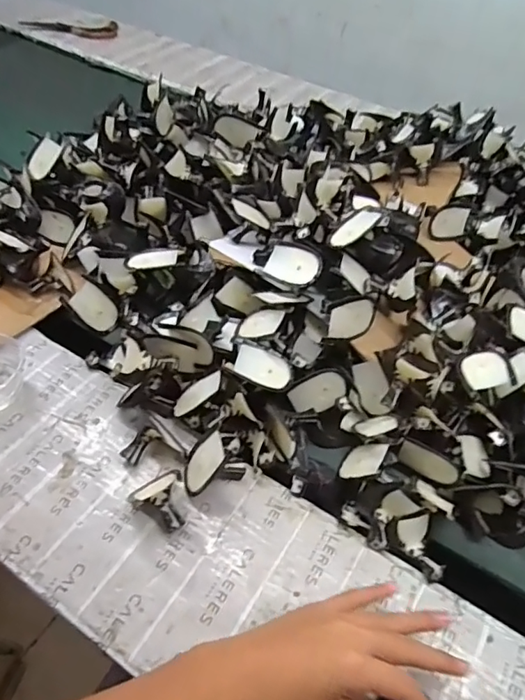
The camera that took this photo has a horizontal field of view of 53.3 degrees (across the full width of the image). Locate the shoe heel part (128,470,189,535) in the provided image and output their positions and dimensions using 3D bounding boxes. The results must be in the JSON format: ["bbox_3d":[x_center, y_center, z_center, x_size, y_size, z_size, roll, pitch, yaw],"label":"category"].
[{"bbox_3d":[-0.087,0.133,0.480,0.055,0.023,0.047,28,55,19],"label":"shoe heel part"}]

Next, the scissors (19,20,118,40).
[{"bbox_3d":[-0.435,-0.727,1.178,0.208,0.022,0.062,-4,51,-6],"label":"scissors"}]

